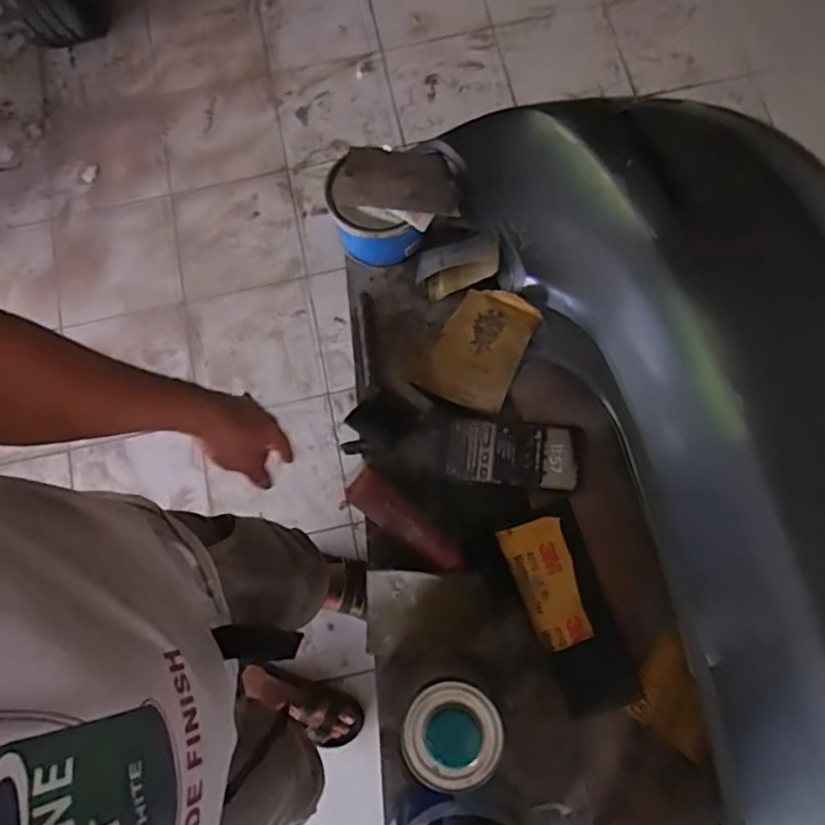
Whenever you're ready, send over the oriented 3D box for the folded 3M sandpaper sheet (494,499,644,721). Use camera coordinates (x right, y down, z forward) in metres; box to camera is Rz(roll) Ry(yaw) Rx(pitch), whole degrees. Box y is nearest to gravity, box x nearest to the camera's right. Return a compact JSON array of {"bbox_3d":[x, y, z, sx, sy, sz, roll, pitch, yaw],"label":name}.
[{"bbox_3d":[0.178,0.219,0.708,0.093,0.031,0.220,-22,77,-3],"label":"folded 3M sandpaper sheet"}]

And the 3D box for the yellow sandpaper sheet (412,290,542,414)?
[{"bbox_3d":[0.081,-0.081,0.789,0.113,0.013,0.147,27,96,20],"label":"yellow sandpaper sheet"}]

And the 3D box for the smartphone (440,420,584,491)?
[{"bbox_3d":[0.120,0.049,0.769,0.164,0.012,0.076,4,79,9],"label":"smartphone"}]

